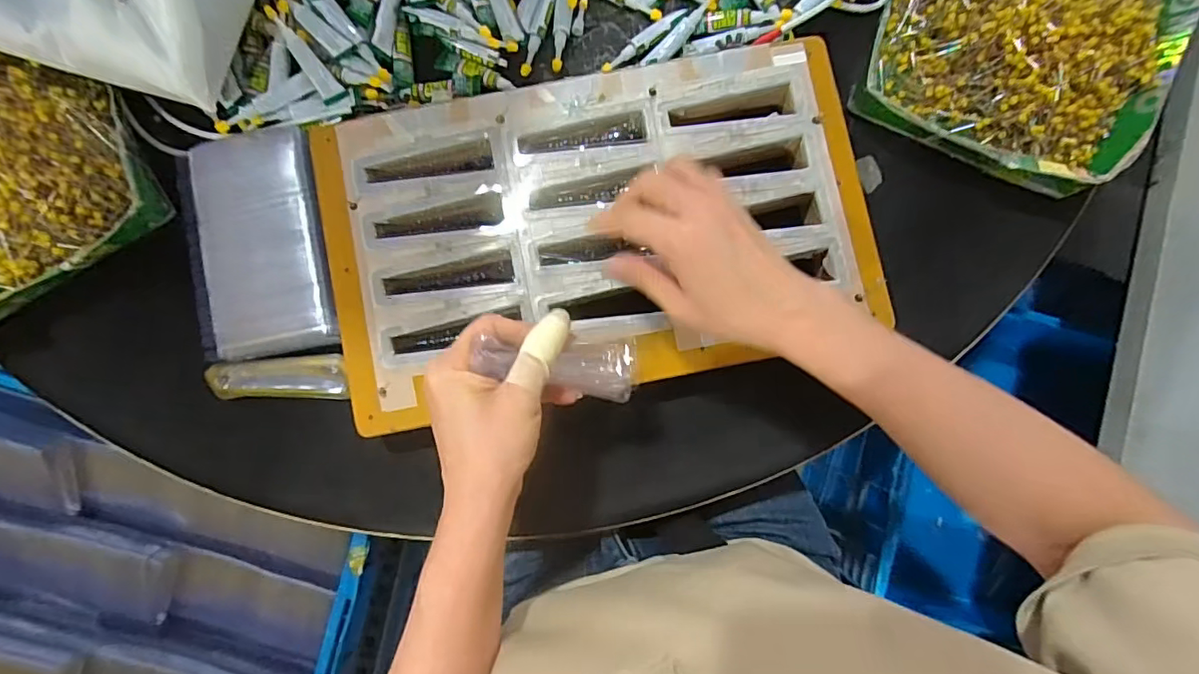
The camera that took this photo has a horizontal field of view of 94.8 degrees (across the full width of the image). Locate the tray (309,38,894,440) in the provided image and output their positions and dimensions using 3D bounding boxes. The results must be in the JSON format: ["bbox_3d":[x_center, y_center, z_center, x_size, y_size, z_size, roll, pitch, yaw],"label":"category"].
[{"bbox_3d":[0.000,-0.079,0.406,0.379,0.037,0.225,-12,86,-1],"label":"tray"}]

